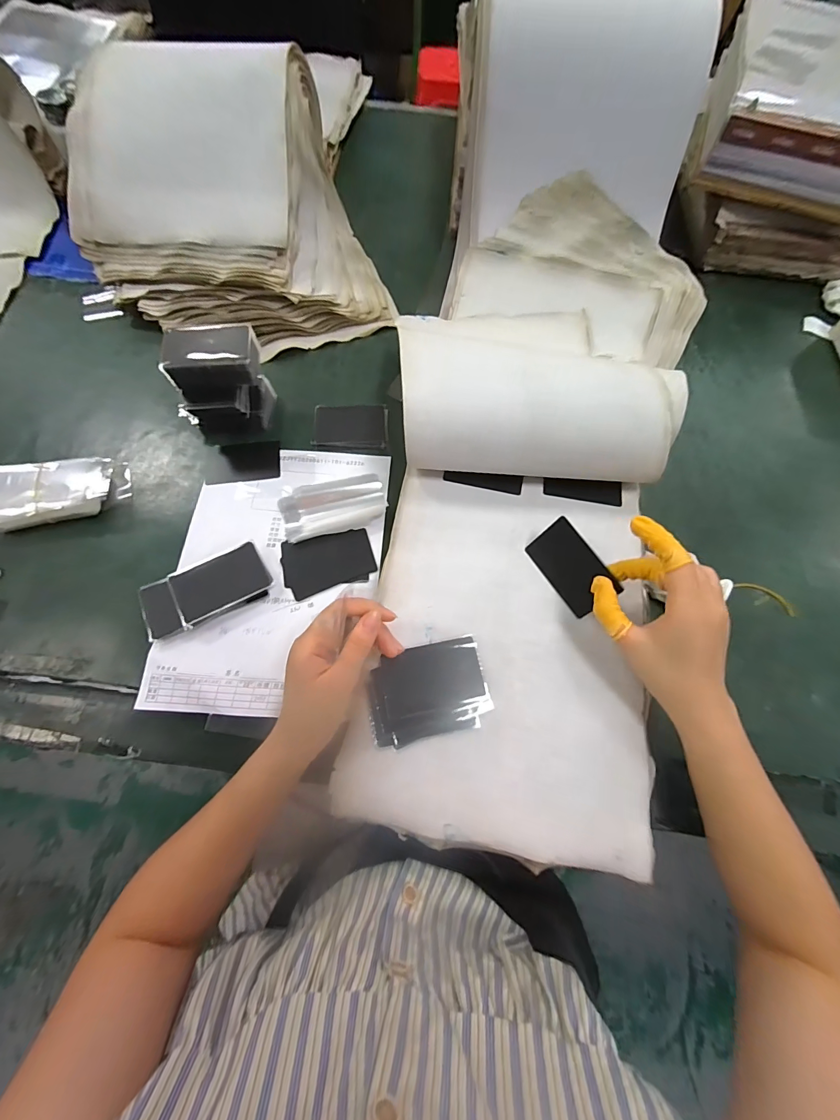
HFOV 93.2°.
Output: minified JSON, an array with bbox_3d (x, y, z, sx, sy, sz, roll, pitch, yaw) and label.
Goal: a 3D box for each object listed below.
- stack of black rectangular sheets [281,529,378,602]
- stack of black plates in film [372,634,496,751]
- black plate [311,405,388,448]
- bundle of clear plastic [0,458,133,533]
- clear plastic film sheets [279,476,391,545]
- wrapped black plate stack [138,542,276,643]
[{"bbox_3d":[-0.097,0.002,0.425,0.094,0.005,0.062,-14,69,-7],"label":"stack of black rectangular sheets"},{"bbox_3d":[0.007,0.112,0.343,0.101,0.006,0.074,-13,69,-7],"label":"stack of black plates in film"},{"bbox_3d":[-0.086,-0.169,0.498,0.089,0.006,0.066,-1,68,-2],"label":"black plate"},{"bbox_3d":[-0.391,-0.073,0.425,0.128,0.033,0.069,-7,68,-4],"label":"bundle of clear plastic"},{"bbox_3d":[-0.097,-0.061,0.445,0.113,0.011,0.067,-16,69,-8],"label":"clear plastic film sheets"},{"bbox_3d":[-0.215,0.030,0.399,0.120,0.021,0.061,-28,71,-12],"label":"wrapped black plate stack"}]

